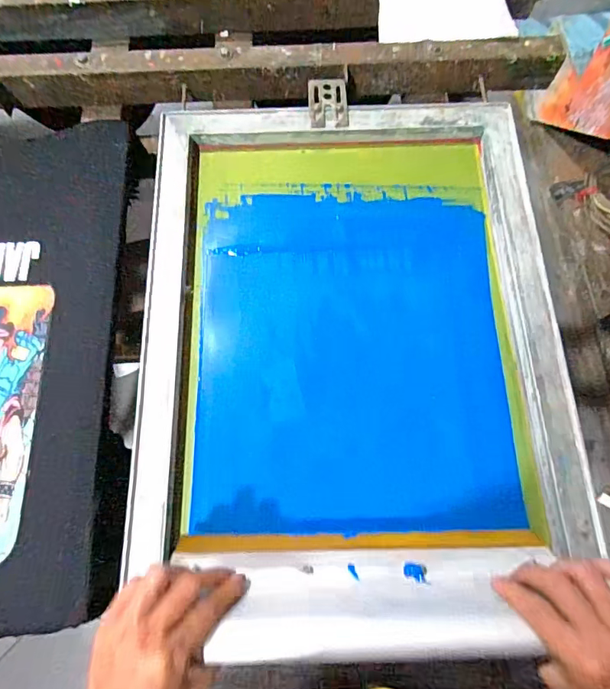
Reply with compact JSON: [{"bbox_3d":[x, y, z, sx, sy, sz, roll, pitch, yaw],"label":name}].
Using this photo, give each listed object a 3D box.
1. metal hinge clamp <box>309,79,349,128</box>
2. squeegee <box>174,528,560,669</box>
[{"bbox_3d":[0.032,-0.331,0.621,0.051,0.010,0.083,-1,72,-1],"label":"metal hinge clamp"},{"bbox_3d":[0.049,0.210,0.390,0.321,0.138,0.032,-1,108,1],"label":"squeegee"}]

